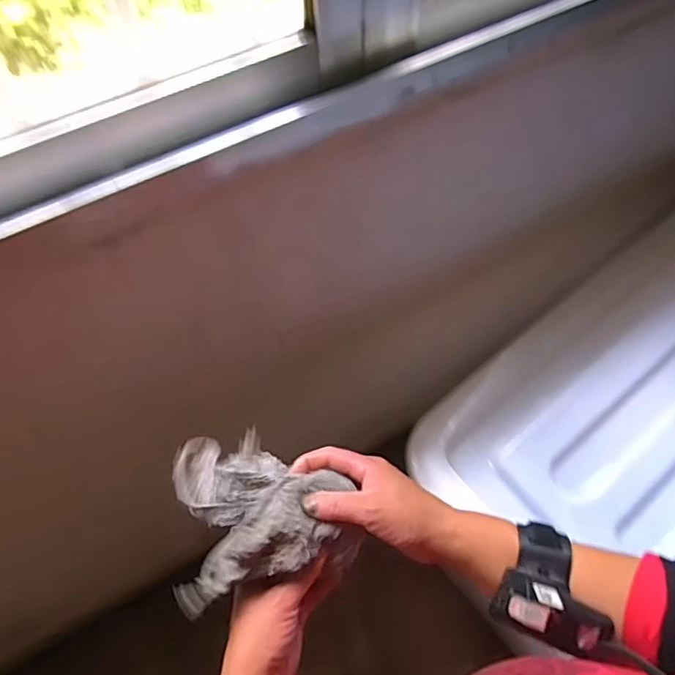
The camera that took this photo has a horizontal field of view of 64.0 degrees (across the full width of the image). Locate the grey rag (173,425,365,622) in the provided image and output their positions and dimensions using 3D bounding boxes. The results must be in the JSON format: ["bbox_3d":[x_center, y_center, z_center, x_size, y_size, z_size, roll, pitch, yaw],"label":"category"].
[{"bbox_3d":[-0.060,0.127,0.420,0.129,0.049,0.126,-16,64,-7],"label":"grey rag"}]

